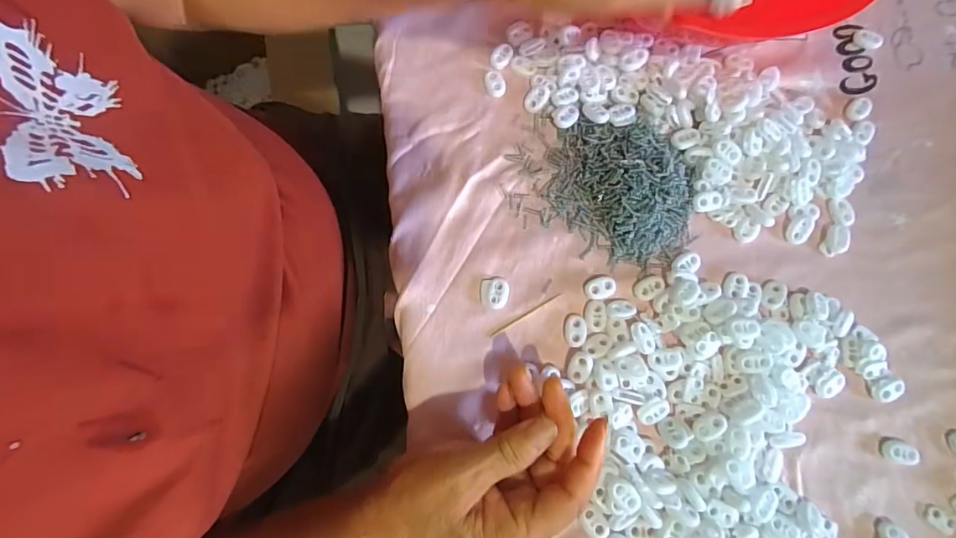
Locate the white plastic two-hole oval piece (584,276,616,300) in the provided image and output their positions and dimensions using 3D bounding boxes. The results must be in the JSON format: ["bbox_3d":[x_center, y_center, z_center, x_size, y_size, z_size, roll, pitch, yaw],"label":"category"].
[{"bbox_3d":[0.087,0.014,0.342,0.023,0.008,0.015,-17,78,-5],"label":"white plastic two-hole oval piece"}]

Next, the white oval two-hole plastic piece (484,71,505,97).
[{"bbox_3d":[0.013,-0.147,0.377,0.014,0.006,0.020,-32,80,-8],"label":"white oval two-hole plastic piece"}]

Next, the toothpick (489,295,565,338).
[{"bbox_3d":[0.035,0.033,0.338,0.059,0.004,0.004,-29,80,-8],"label":"toothpick"}]

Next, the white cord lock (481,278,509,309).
[{"bbox_3d":[0.012,0.017,0.339,0.020,0.006,0.022,0,77,-1],"label":"white cord lock"}]

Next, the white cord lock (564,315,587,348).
[{"bbox_3d":[0.069,0.044,0.335,0.016,0.004,0.022,1,77,-1],"label":"white cord lock"}]

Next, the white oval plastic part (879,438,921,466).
[{"bbox_3d":[0.290,0.126,0.325,0.021,0.007,0.015,13,77,1],"label":"white oval plastic part"}]

